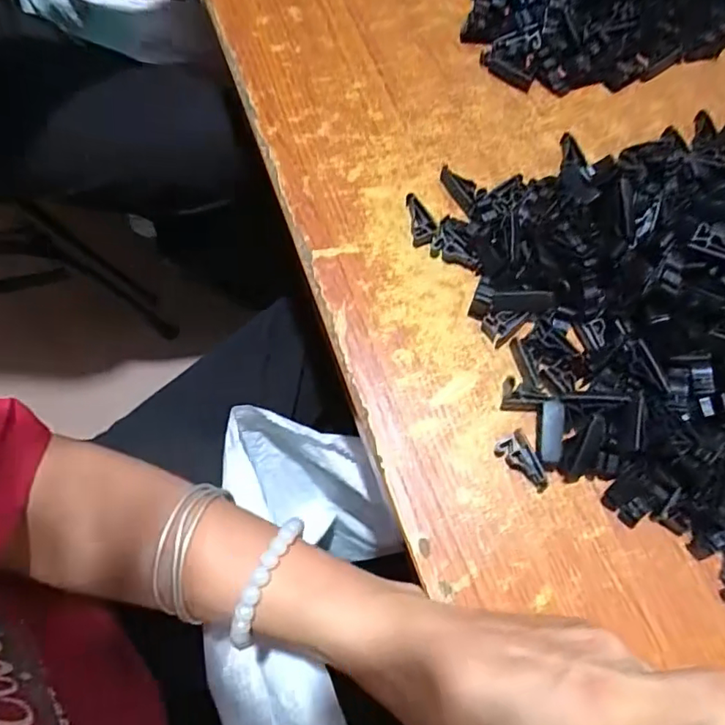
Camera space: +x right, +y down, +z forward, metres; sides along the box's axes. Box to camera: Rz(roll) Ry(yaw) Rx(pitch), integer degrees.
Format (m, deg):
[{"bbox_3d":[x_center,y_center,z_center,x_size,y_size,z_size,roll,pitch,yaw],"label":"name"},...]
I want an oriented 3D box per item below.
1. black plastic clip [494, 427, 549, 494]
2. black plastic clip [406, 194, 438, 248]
[{"bbox_3d":[0.079,0.050,0.273,0.015,0.010,0.030,-27,73,-9],"label":"black plastic clip"},{"bbox_3d":[0.035,-0.082,0.319,0.014,0.007,0.031,-7,71,-3],"label":"black plastic clip"}]

